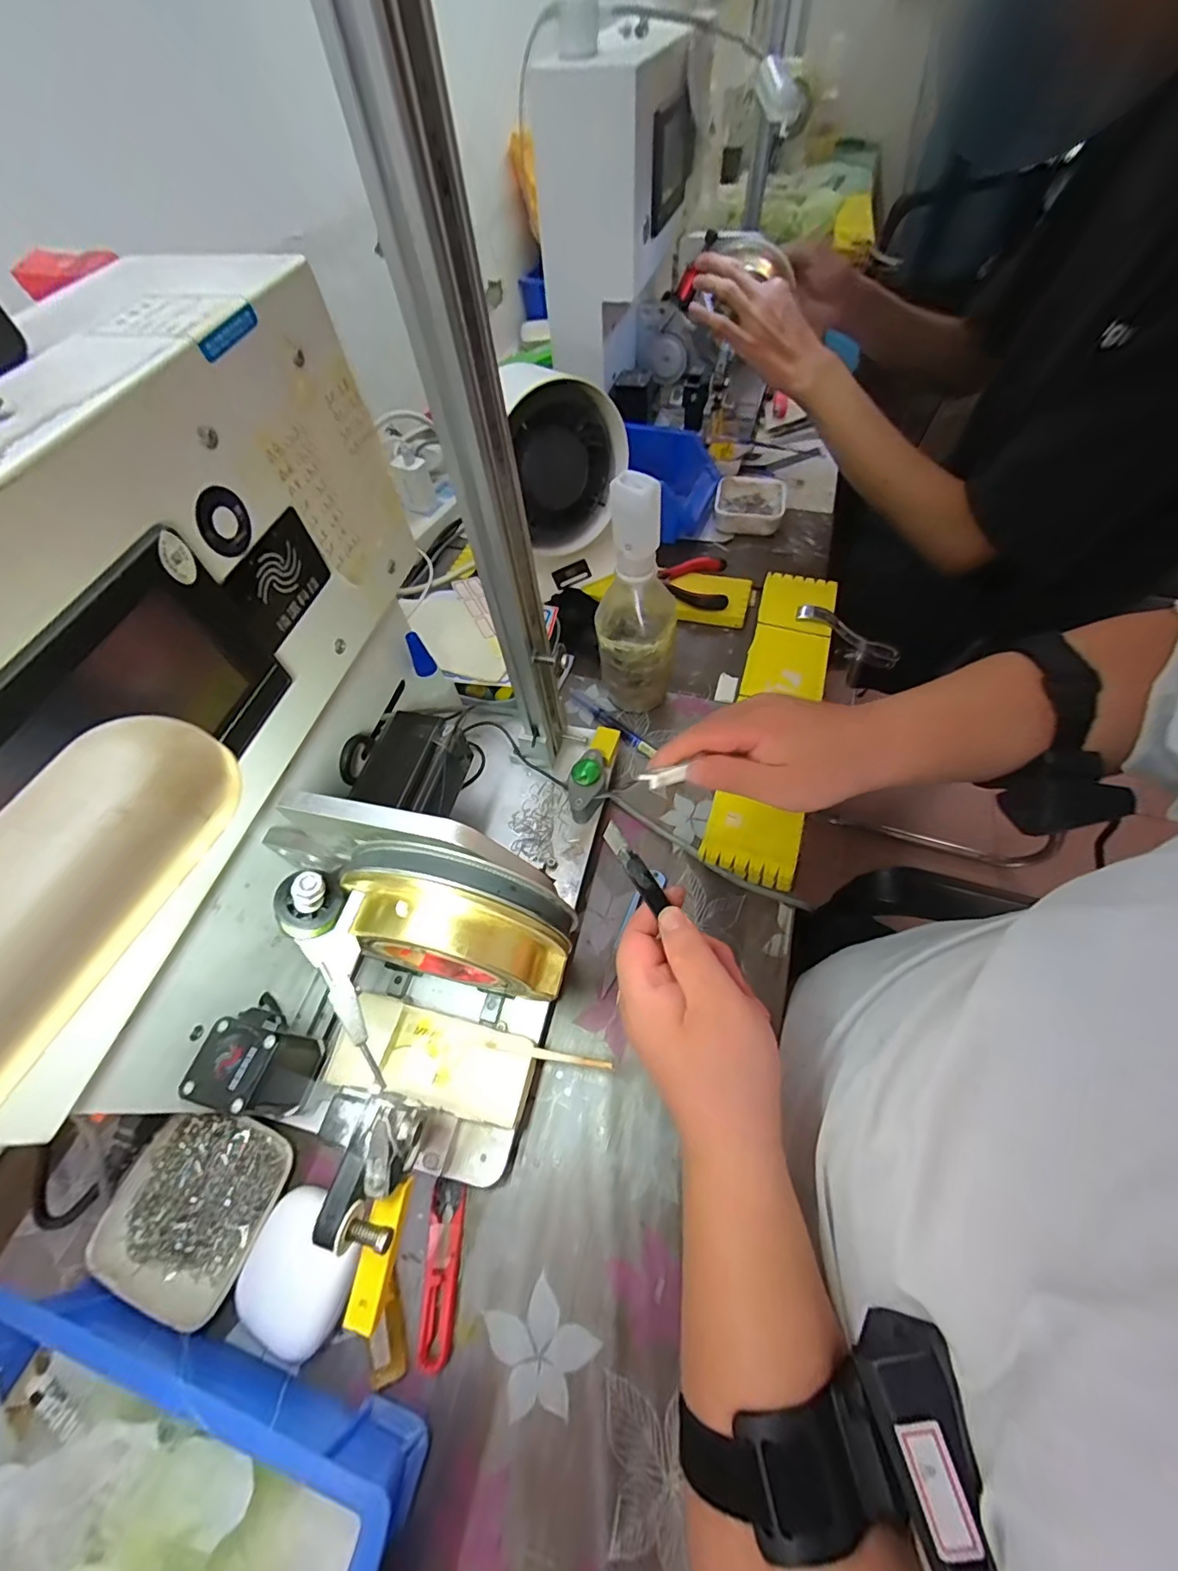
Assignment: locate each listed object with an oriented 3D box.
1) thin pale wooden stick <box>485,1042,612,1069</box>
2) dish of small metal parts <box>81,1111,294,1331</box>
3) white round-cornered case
[{"bbox_3d":[-0.027,0.170,0.337,0.085,0.008,0.006,0,60,20],"label":"thin pale wooden stick"},{"bbox_3d":[-0.248,0.261,0.334,0.100,0.016,0.095,11,60,10],"label":"dish of small metal parts"},{"bbox_3d":[-0.165,0.278,0.309,0.063,0.024,0.064,21,63,16],"label":"white round-cornered case"}]

